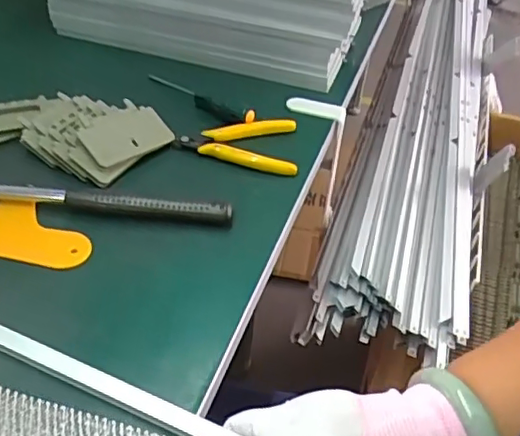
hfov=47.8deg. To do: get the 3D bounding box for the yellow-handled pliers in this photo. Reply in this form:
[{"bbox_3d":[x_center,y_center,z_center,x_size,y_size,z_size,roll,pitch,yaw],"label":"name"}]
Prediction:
[{"bbox_3d":[-0.023,-0.074,0.553,0.113,0.011,0.075,5,42,-3],"label":"yellow-handled pliers"}]

